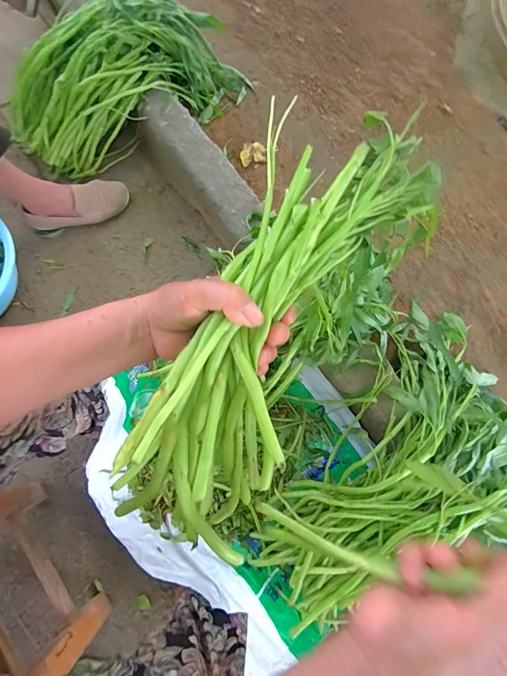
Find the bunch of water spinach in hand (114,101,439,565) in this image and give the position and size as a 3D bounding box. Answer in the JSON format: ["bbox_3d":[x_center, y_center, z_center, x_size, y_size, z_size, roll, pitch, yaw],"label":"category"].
[{"bbox_3d":[0.016,-0.021,0.271,0.140,0.099,0.365,33,86,7],"label":"bunch of water spinach in hand"}]

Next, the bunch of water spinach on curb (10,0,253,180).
[{"bbox_3d":[-0.286,-0.594,0.803,0.569,0.209,0.219,-28,77,-9],"label":"bunch of water spinach on curb"}]

